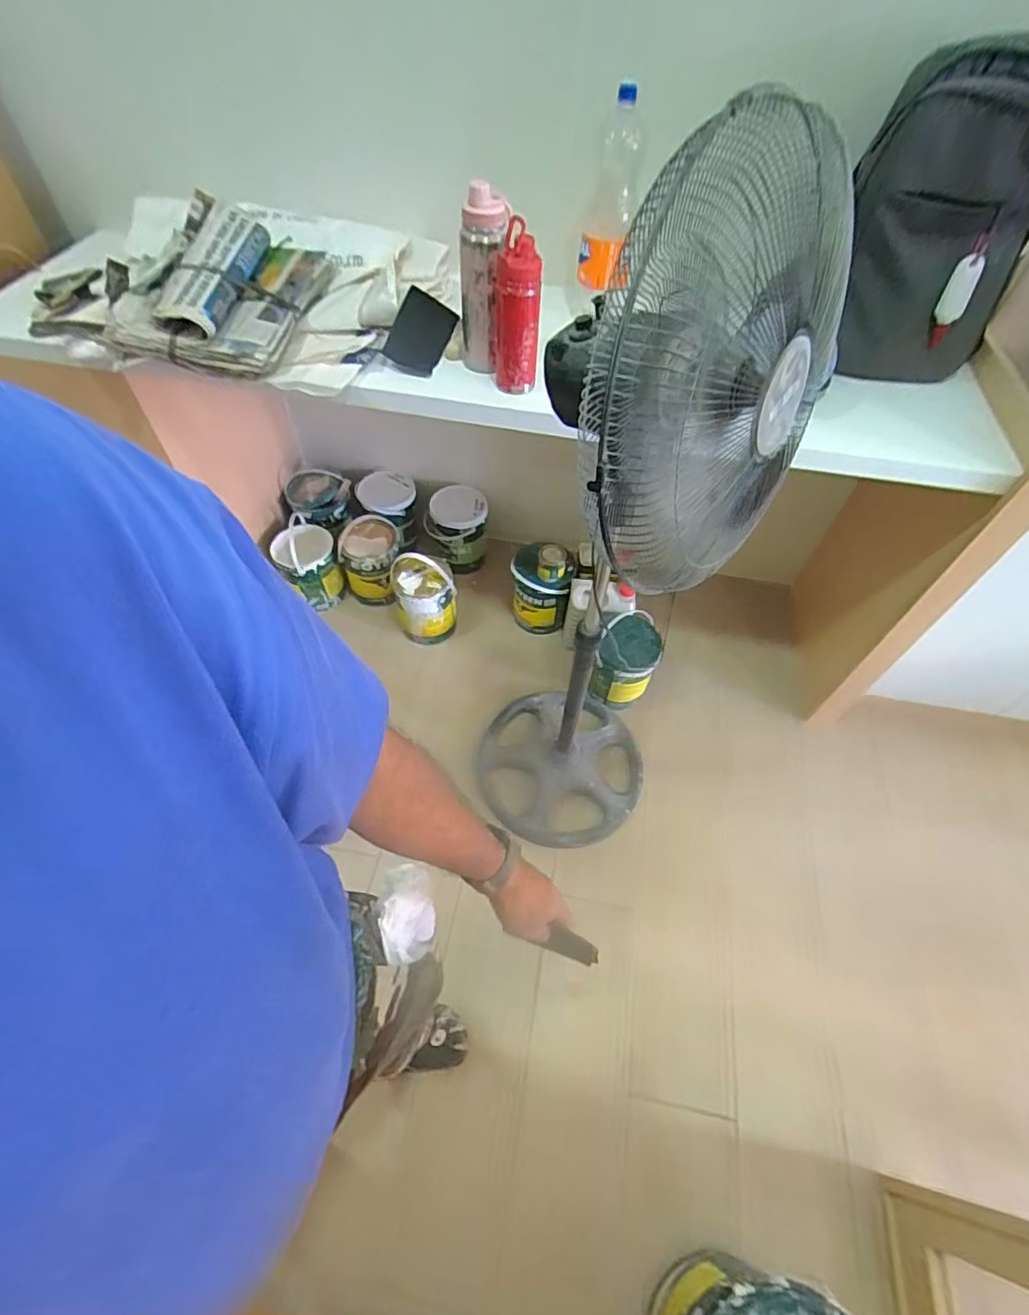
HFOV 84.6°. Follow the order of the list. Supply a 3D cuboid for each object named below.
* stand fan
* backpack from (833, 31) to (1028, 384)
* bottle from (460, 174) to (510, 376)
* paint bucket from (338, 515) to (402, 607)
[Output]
[{"bbox_3d":[0.127,-0.056,0.956,0.347,1.237,0.354,2,55,-2],"label":"stand fan"},{"bbox_3d":[0.782,-0.782,1.040,0.321,0.430,0.235,30,59,17],"label":"backpack"},{"bbox_3d":[-0.057,-0.611,0.952,0.079,0.263,0.075,11,56,4],"label":"bottle"},{"bbox_3d":[-0.410,-0.272,1.631,0.160,0.187,0.155,-6,56,-7],"label":"paint bucket"}]

